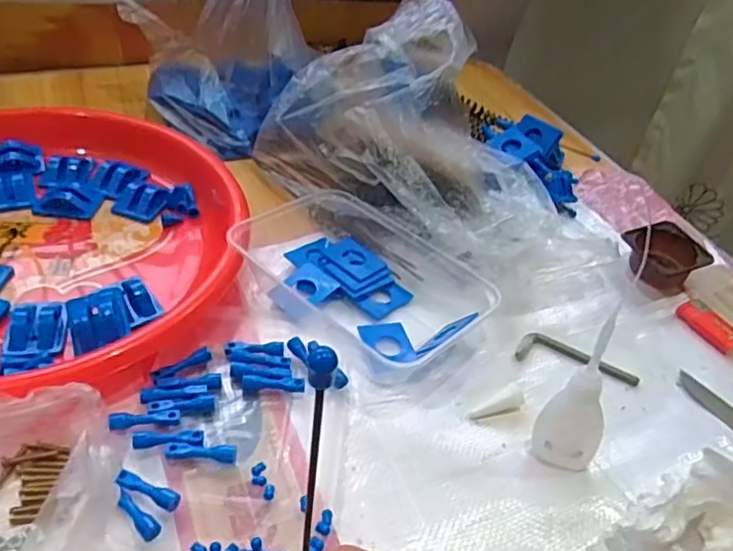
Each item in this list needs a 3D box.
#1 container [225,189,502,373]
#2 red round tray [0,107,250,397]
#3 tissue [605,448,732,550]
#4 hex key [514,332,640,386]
[{"bbox_3d":[-0.001,-0.004,0.459,0.173,0.037,0.106,34,47,27],"label":"container"},{"bbox_3d":[-0.236,-0.026,0.436,0.278,0.043,0.278,4,41,-4],"label":"red round tray"},{"bbox_3d":[0.169,0.128,0.322,0.054,0.059,0.062,-24,50,-31],"label":"tissue"},{"bbox_3d":[0.145,0.056,0.440,0.081,0.012,0.023,15,42,9],"label":"hex key"}]

